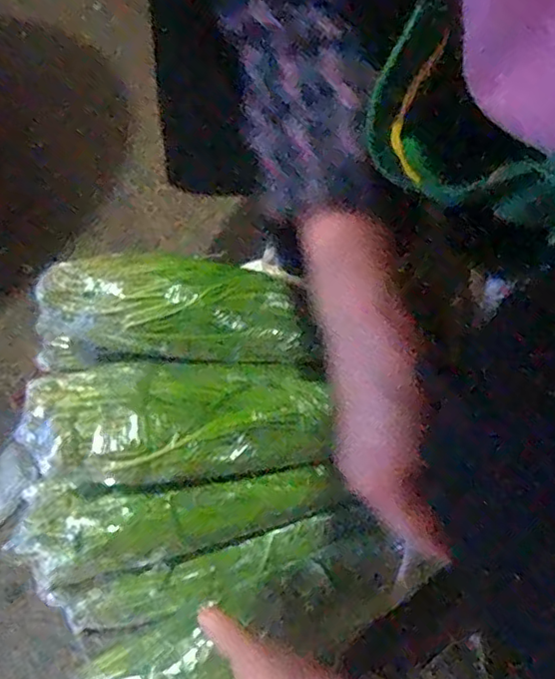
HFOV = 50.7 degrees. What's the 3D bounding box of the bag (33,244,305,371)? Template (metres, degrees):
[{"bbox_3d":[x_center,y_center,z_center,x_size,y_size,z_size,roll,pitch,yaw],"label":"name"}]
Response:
[{"bbox_3d":[-0.077,-0.026,0.493,0.229,0.067,0.074,0,54,-19],"label":"bag"}]

